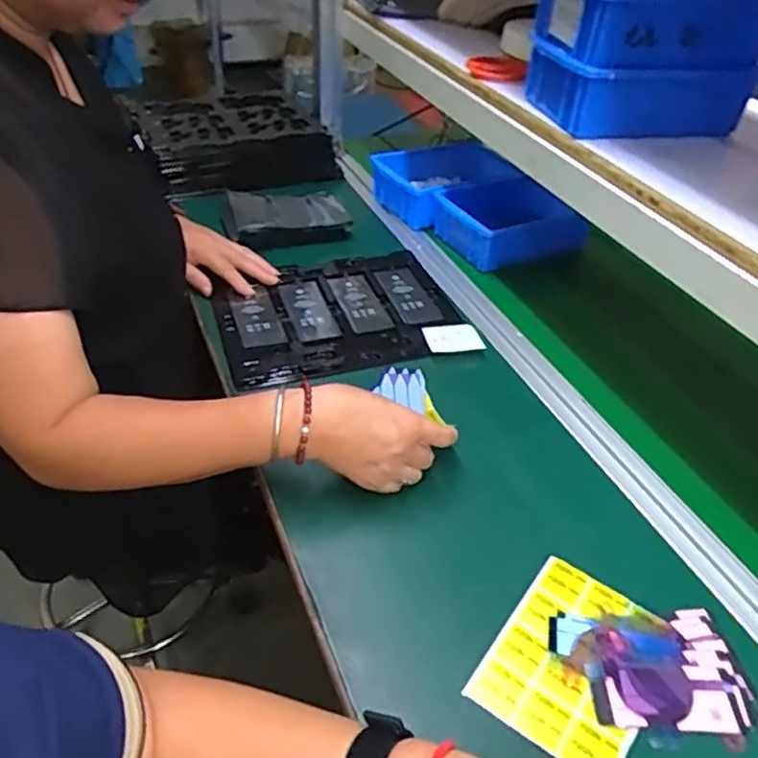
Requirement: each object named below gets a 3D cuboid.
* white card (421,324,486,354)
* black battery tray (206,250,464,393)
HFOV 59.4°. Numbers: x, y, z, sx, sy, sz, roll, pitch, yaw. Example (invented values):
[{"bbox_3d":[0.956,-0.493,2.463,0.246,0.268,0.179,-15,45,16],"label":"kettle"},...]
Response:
[{"bbox_3d":[0.083,-0.044,0.740,0.064,0.008,0.040,-3,62,-4],"label":"white card"},{"bbox_3d":[-0.049,-0.076,0.766,0.264,0.026,0.200,-12,43,-18],"label":"black battery tray"}]

